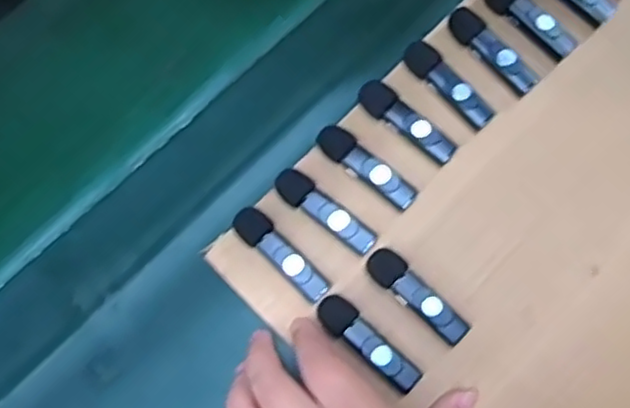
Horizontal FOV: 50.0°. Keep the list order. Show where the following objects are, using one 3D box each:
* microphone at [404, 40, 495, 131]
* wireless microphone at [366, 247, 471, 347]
[{"bbox_3d":[0.079,-0.072,0.397,0.018,0.010,0.065,-38,71,-7],"label":"microphone"},{"bbox_3d":[0.055,0.049,0.362,0.018,0.011,0.063,-43,72,-8],"label":"wireless microphone"}]

